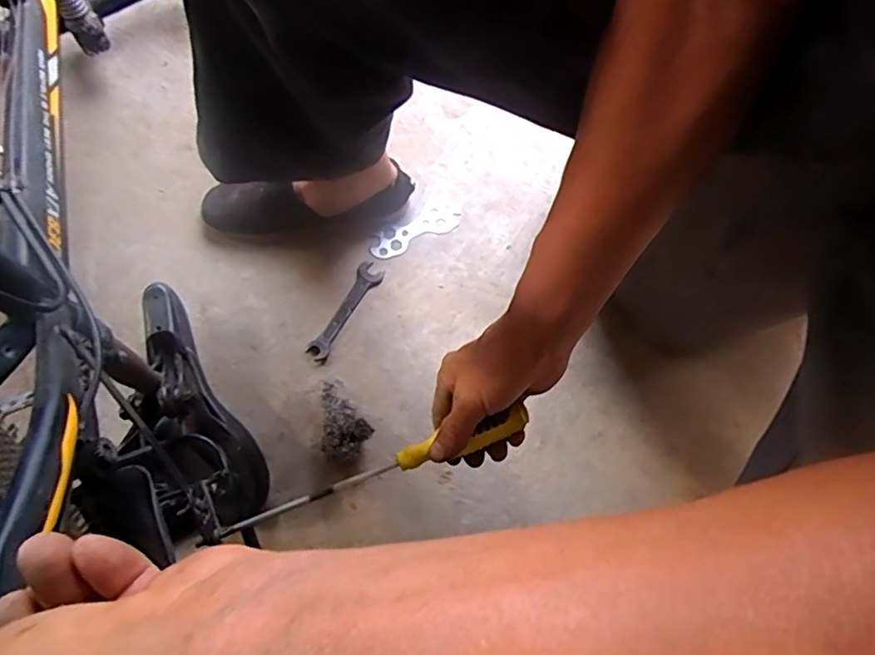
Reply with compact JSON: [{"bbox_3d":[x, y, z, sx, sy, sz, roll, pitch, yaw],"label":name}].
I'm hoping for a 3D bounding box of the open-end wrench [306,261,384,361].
[{"bbox_3d":[-0.110,-0.023,0.673,0.031,0.011,0.135,28,67,12],"label":"open-end wrench"}]

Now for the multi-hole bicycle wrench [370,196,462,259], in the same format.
[{"bbox_3d":[-0.028,-0.123,0.724,0.120,0.004,0.051,-37,71,-17],"label":"multi-hole bicycle wrench"}]

